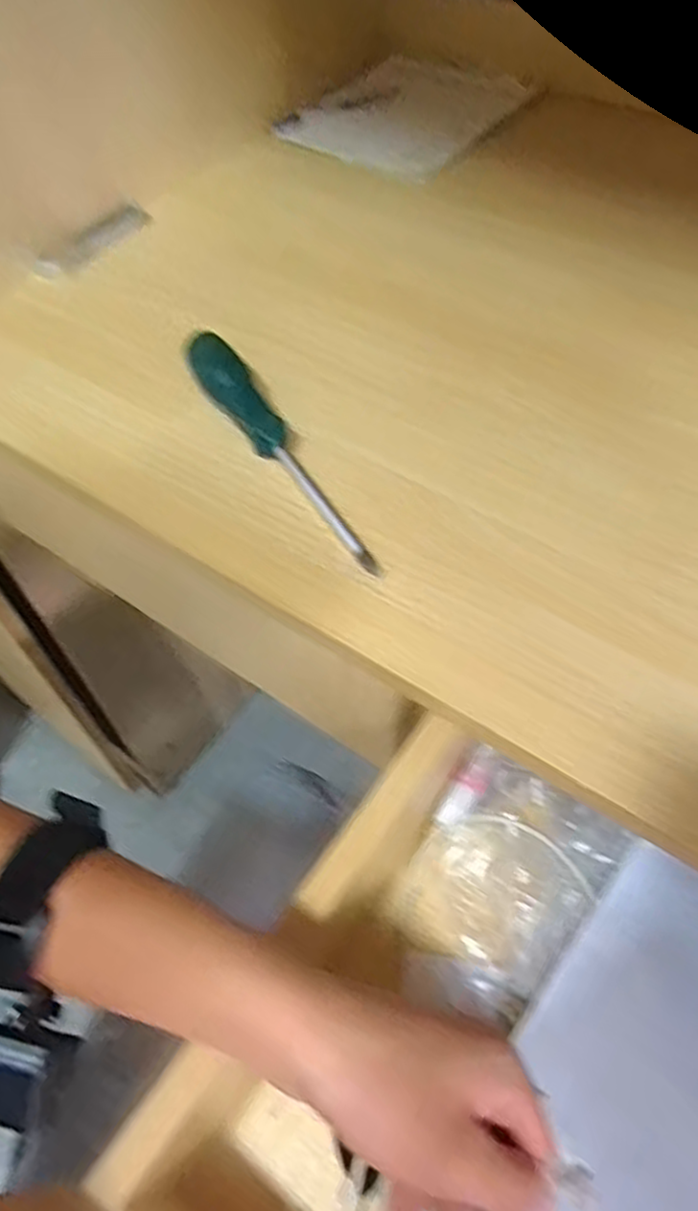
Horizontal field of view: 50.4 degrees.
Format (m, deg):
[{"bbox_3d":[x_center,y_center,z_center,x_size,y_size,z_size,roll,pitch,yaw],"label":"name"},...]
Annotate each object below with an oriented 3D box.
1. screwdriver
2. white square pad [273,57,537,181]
[{"bbox_3d":[-0.039,-0.087,0.401,0.026,0.026,0.183,-28,58,-15],"label":"screwdriver"},{"bbox_3d":[0.054,-0.432,0.644,0.154,0.015,0.193,30,62,22],"label":"white square pad"}]

